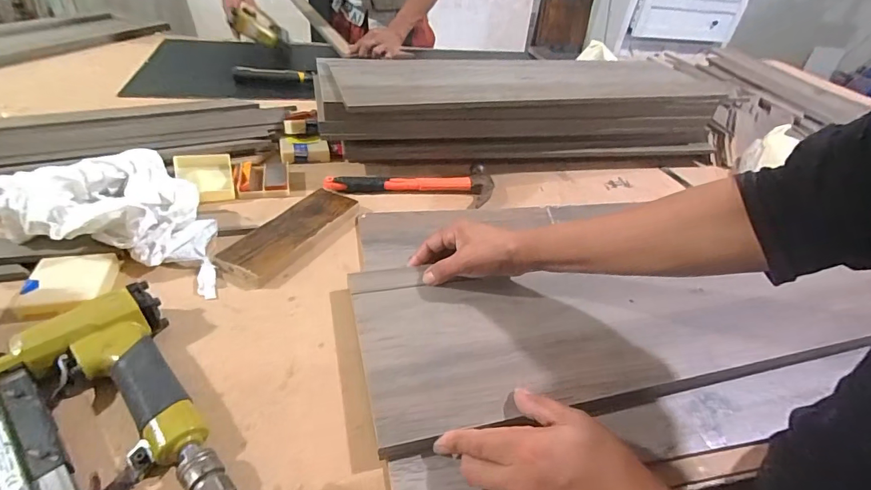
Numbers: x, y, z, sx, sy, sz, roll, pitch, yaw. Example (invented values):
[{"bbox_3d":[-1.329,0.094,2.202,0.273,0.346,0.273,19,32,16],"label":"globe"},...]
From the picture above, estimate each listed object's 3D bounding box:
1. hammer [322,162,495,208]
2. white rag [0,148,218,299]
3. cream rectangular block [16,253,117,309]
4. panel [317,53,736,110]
[{"bbox_3d":[-0.037,-0.098,0.637,0.242,0.021,0.095,2,39,-6],"label":"hammer"},{"bbox_3d":[-0.336,-0.047,0.474,0.228,0.076,0.163,7,39,-1],"label":"white rag"},{"bbox_3d":[-0.357,0.037,0.421,0.069,0.019,0.064,-5,40,-16],"label":"cream rectangular block"},{"bbox_3d":[0.175,-0.294,0.734,0.696,0.017,0.214,-8,41,-18],"label":"panel"}]

